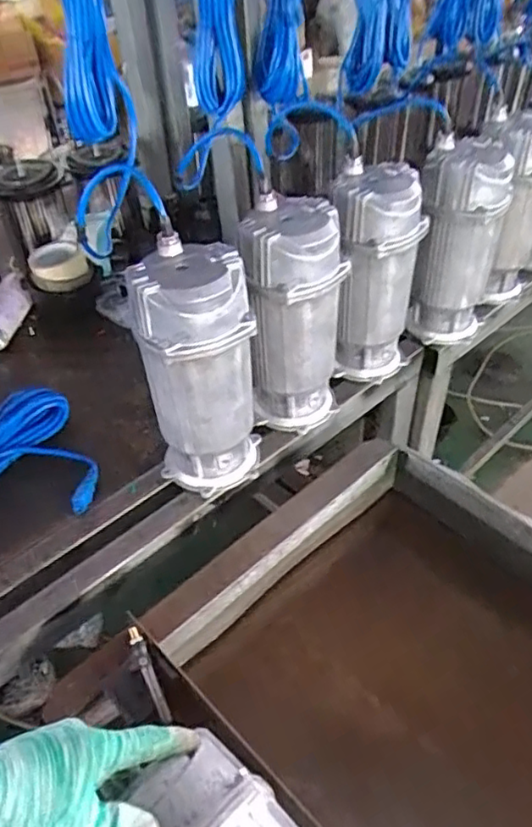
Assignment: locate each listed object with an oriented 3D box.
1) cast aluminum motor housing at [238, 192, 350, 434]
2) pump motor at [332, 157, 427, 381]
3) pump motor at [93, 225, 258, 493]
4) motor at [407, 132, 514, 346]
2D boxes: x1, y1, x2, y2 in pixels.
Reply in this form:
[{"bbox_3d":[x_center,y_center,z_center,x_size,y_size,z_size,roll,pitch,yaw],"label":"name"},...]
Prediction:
[{"bbox_3d":[0.034,-0.118,0.821,0.128,0.291,0.112,-4,42,-2],"label":"cast aluminum motor housing"},{"bbox_3d":[0.156,-0.190,0.897,0.125,0.296,0.108,3,43,5],"label":"pump motor"},{"bbox_3d":[-0.083,-0.043,0.744,0.135,0.292,0.121,13,45,16],"label":"pump motor"},{"bbox_3d":[0.300,-0.263,0.973,0.127,0.291,0.131,9,44,12],"label":"motor"}]

